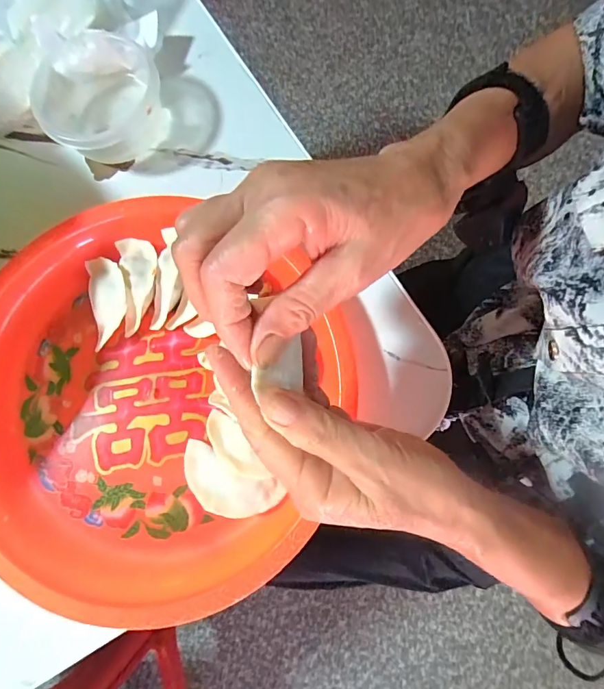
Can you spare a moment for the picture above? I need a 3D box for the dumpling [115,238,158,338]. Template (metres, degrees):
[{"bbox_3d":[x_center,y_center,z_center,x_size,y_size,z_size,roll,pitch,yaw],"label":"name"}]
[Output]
[{"bbox_3d":[-0.128,-0.051,0.325,0.034,0.017,0.078,-12,78,1],"label":"dumpling"}]

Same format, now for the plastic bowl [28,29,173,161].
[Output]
[{"bbox_3d":[-0.168,-0.208,0.346,0.096,0.044,0.090,-1,78,4],"label":"plastic bowl"}]

